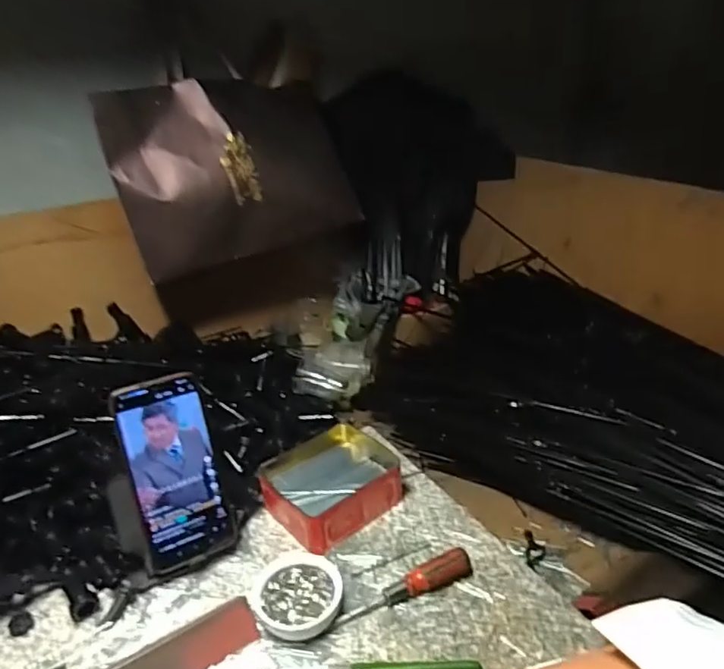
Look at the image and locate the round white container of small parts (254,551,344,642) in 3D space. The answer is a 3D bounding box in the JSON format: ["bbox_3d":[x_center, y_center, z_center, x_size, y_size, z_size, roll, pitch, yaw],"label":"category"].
[{"bbox_3d":[-0.053,0.216,0.497,0.069,0.022,0.076,-7,28,-4],"label":"round white container of small parts"}]

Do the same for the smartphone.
[{"bbox_3d":[-0.168,0.123,0.524,0.077,0.164,0.011,-14,6,-28],"label":"smartphone"}]

